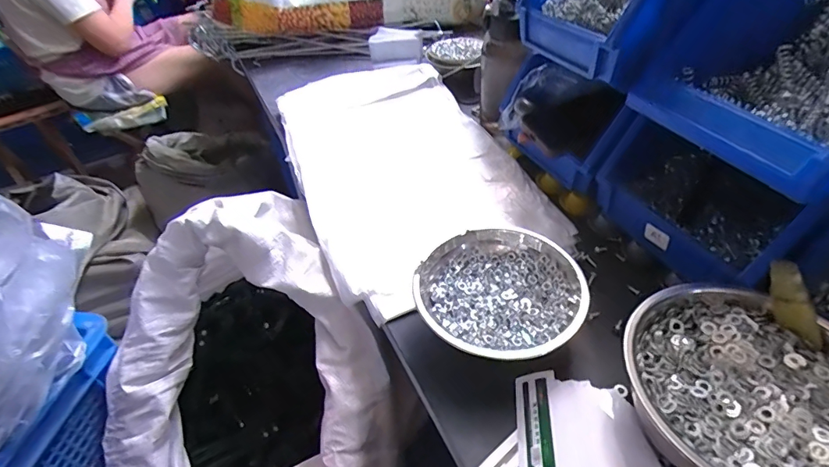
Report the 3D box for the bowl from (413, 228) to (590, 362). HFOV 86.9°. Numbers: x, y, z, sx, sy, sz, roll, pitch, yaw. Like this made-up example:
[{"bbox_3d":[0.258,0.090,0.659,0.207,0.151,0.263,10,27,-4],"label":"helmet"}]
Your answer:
[{"bbox_3d":[0.092,0.062,0.460,0.161,0.051,0.156,-3,43,3],"label":"bowl"}]

